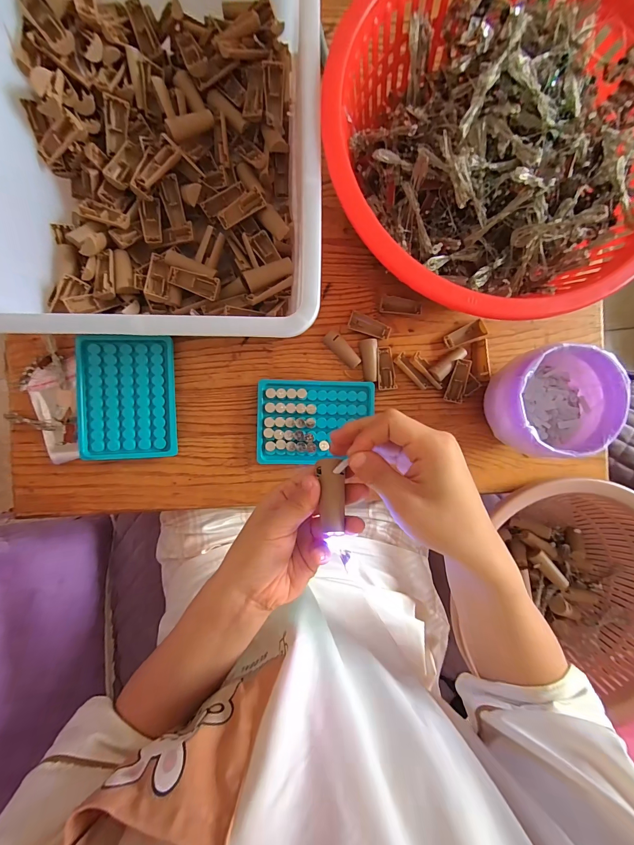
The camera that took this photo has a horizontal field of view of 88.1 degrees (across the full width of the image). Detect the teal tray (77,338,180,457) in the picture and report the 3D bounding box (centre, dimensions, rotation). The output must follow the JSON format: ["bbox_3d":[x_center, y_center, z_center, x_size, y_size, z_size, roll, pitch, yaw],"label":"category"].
[{"bbox_3d":[-0.207,-0.027,0.362,0.095,0.022,0.132,-2,91,-5],"label":"teal tray"}]

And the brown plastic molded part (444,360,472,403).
[{"bbox_3d":[0.166,-0.048,0.384,0.021,0.004,0.049,10,105,-5],"label":"brown plastic molded part"}]

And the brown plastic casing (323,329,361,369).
[{"bbox_3d":[0.030,-0.085,0.381,0.019,0.011,0.050,-43,94,-3],"label":"brown plastic casing"}]

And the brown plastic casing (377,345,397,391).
[{"bbox_3d":[0.081,-0.064,0.383,0.021,0.006,0.050,-6,91,-5],"label":"brown plastic casing"}]

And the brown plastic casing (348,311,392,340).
[{"bbox_3d":[0.062,-0.113,0.386,0.050,0.008,0.020,18,89,-5],"label":"brown plastic casing"}]

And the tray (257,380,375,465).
[{"bbox_3d":[-0.002,0.000,0.379,0.130,0.016,0.094,0,90,-5],"label":"tray"}]

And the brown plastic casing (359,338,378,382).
[{"bbox_3d":[0.061,-0.073,0.384,0.019,0.009,0.049,-1,91,-5],"label":"brown plastic casing"}]

